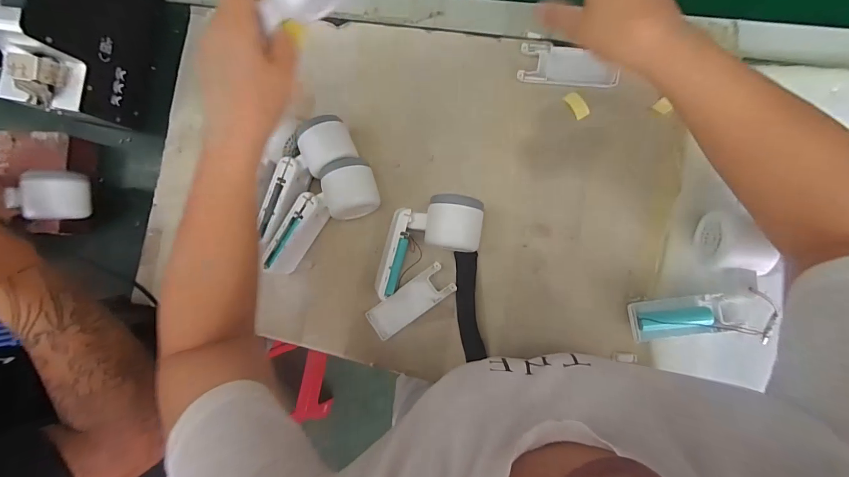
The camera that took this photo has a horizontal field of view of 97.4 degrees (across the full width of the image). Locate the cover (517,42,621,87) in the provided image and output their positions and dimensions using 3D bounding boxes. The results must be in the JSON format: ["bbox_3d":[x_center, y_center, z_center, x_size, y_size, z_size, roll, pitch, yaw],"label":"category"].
[{"bbox_3d":[0.158,-0.191,0.411,0.102,0.010,0.042,9,88,10],"label":"cover"}]

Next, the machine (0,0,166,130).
[{"bbox_3d":[-0.440,-0.249,0.446,0.127,0.141,0.184,14,89,10],"label":"machine"}]

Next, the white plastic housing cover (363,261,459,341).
[{"bbox_3d":[-0.016,0.073,0.430,0.105,0.009,0.039,-36,82,5],"label":"white plastic housing cover"}]

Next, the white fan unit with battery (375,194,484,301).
[{"bbox_3d":[-0.002,0.000,0.416,0.147,0.042,0.078,-28,82,6],"label":"white fan unit with battery"}]

